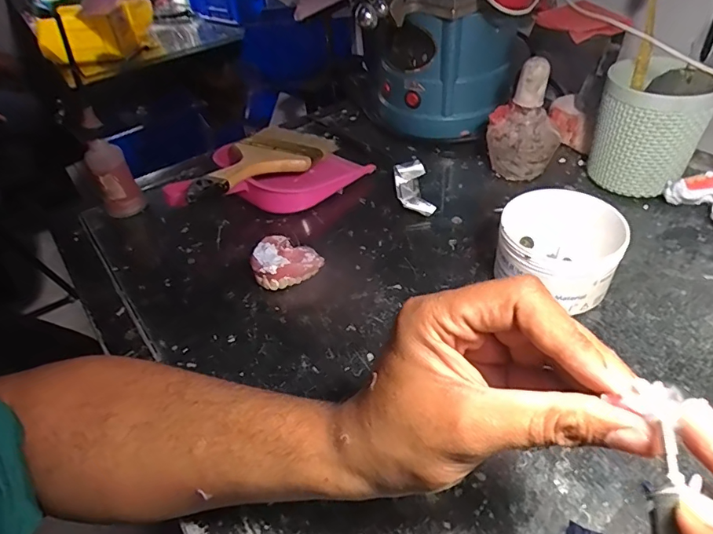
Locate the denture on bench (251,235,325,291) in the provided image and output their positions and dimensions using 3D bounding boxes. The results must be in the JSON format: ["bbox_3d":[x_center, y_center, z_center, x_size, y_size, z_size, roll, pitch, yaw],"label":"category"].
[{"bbox_3d":[-0.066,-0.010,0.436,0.059,0.027,0.057,-18,44,-13],"label":"denture on bench"}]

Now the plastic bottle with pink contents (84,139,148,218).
[{"bbox_3d":[-0.260,-0.095,0.511,0.039,0.085,0.034,-25,46,-20],"label":"plastic bottle with pink contents"}]

